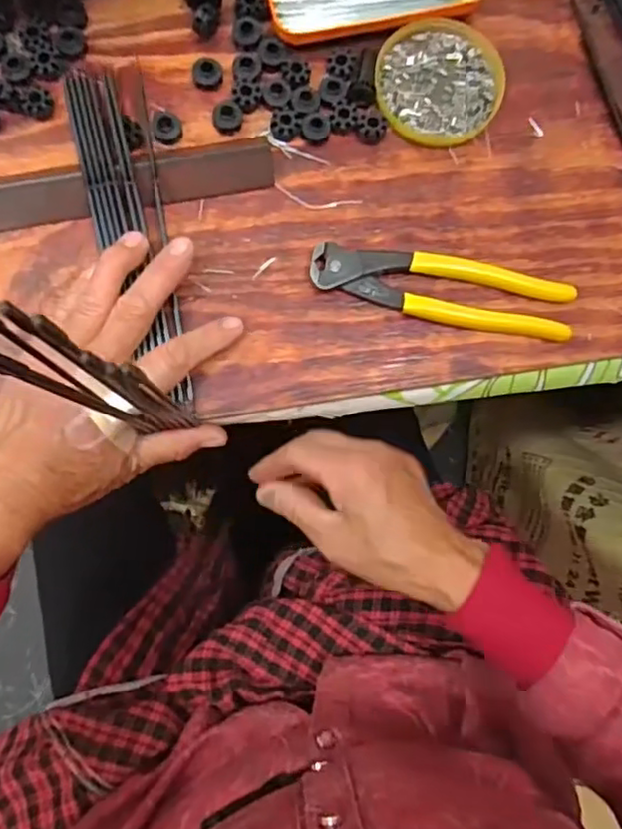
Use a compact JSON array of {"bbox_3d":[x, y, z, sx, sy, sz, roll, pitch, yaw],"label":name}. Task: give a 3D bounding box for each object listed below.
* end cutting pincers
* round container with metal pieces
[{"bbox_3d":[0.082,-0.077,0.401,0.161,0.015,0.037,10,82,-1],"label":"end cutting pincers"},{"bbox_3d":[0.083,-0.216,0.421,0.080,0.010,0.080,0,82,-2],"label":"round container with metal pieces"}]

